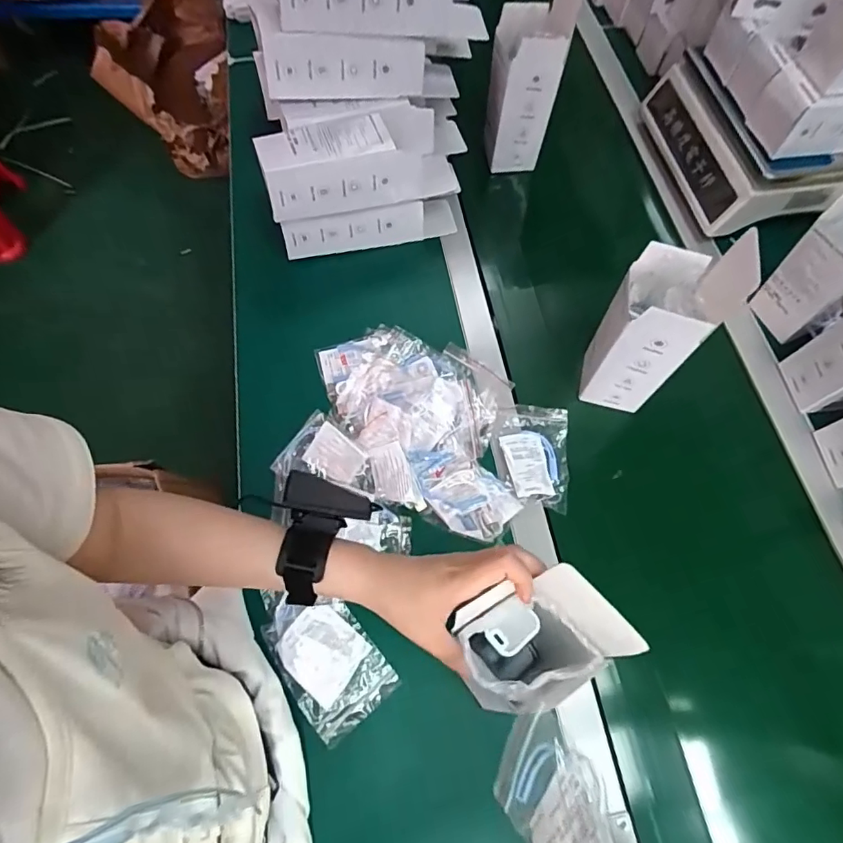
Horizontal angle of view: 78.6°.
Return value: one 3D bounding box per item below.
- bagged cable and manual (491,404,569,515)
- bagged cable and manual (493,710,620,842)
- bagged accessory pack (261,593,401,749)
[{"bbox_3d":[0.129,0.040,0.609,0.089,0.028,0.124,6,67,2],"label":"bagged cable and manual"},{"bbox_3d":[0.083,0.231,0.295,0.023,0.115,0.075,13,96,-24],"label":"bagged cable and manual"},{"bbox_3d":[-0.093,0.235,0.509,0.086,0.028,0.128,-36,72,-14],"label":"bagged accessory pack"}]

